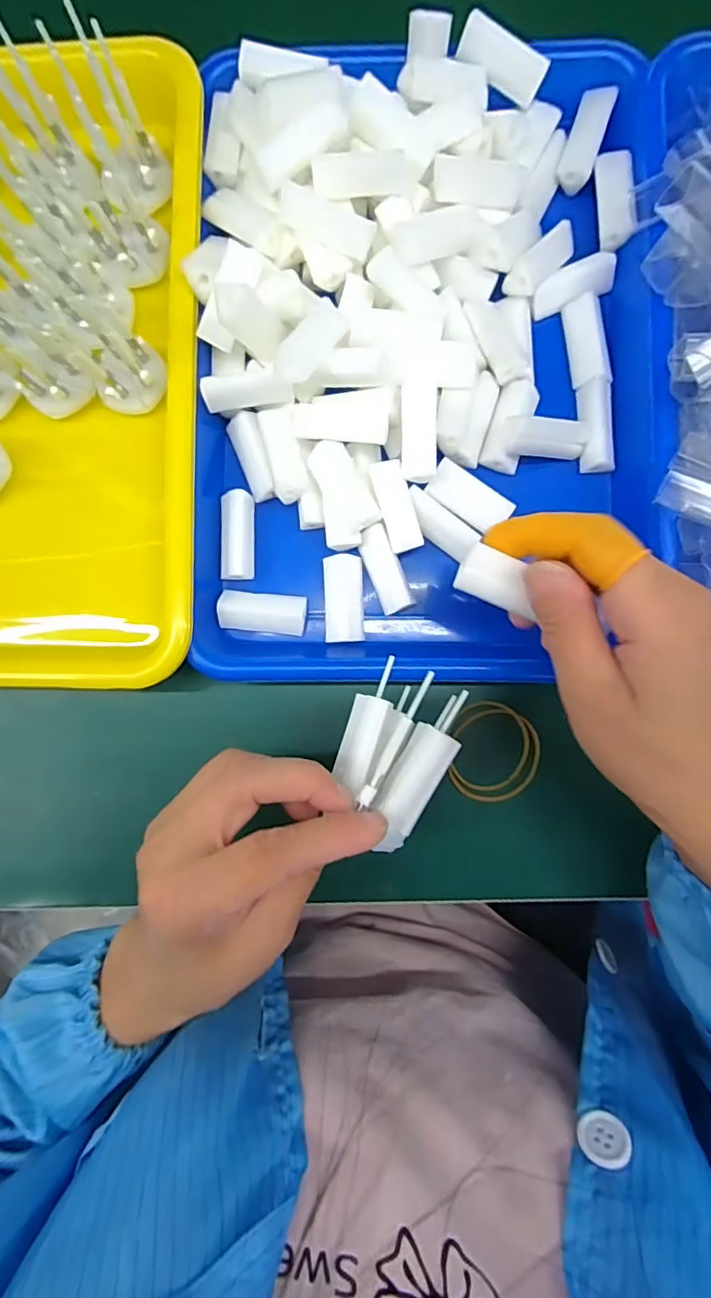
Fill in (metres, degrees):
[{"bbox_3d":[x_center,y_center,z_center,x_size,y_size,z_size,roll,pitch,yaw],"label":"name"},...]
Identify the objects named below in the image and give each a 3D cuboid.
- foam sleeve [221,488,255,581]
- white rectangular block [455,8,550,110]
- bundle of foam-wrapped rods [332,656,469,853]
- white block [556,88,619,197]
[{"bbox_3d":[-0.064,-0.060,0.289,0.018,0.015,0.046,-1,87,2],"label":"foam sleeve"},{"bbox_3d":[0.075,-0.300,0.274,0.046,0.013,0.018,24,88,-13],"label":"white rectangular block"},{"bbox_3d":[0.016,0.043,0.228,0.047,0.020,0.069,32,88,4],"label":"bundle of foam-wrapped rods"},{"bbox_3d":[0.124,-0.275,0.291,0.017,0.015,0.046,19,88,3],"label":"white block"}]

